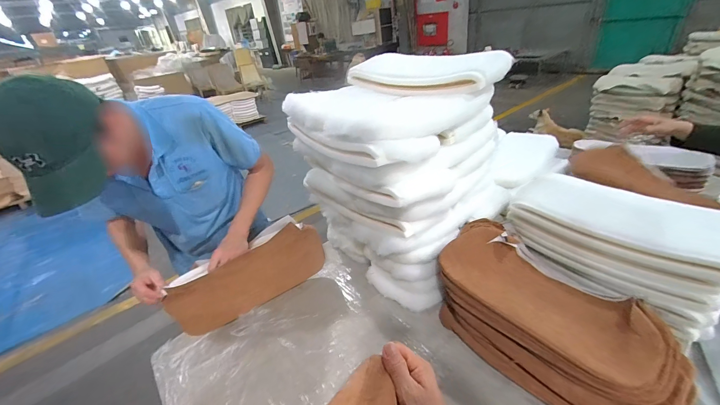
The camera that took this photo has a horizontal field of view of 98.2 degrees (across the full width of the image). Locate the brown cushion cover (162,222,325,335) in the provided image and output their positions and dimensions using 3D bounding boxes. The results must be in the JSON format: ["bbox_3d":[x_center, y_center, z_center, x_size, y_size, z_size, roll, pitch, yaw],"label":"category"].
[{"bbox_3d":[-0.310,0.229,0.925,0.435,0.220,0.051,-24,35,-26],"label":"brown cushion cover"}]

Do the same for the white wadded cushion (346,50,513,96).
[{"bbox_3d":[0.175,-0.385,0.918,0.236,0.066,0.454,-31,38,-34],"label":"white wadded cushion"}]

